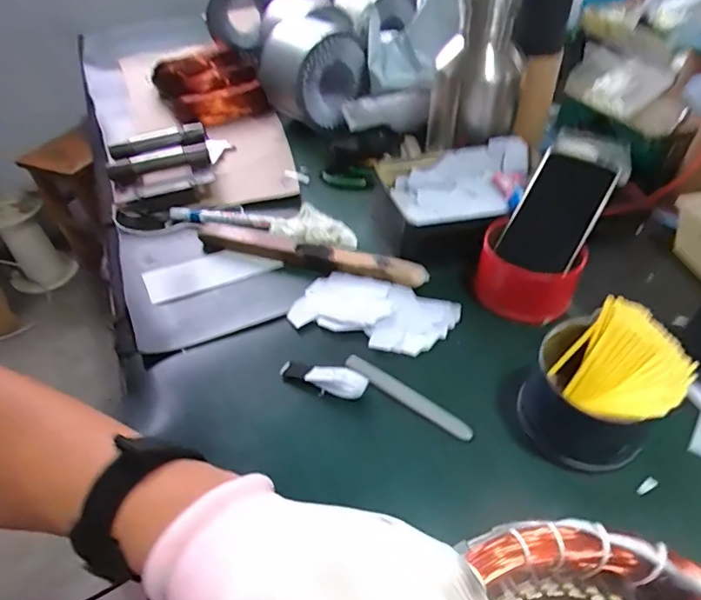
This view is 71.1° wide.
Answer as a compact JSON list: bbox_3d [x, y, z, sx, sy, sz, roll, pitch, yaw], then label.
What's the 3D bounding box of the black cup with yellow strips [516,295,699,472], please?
[{"bbox_3d":[0.199,0.068,0.396,0.098,0.083,0.106,-1,44,1],"label":"black cup with yellow strips"}]

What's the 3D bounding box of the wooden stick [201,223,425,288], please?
[{"bbox_3d":[-0.050,-0.057,0.575,0.279,0.021,0.034,14,47,16],"label":"wooden stick"}]

